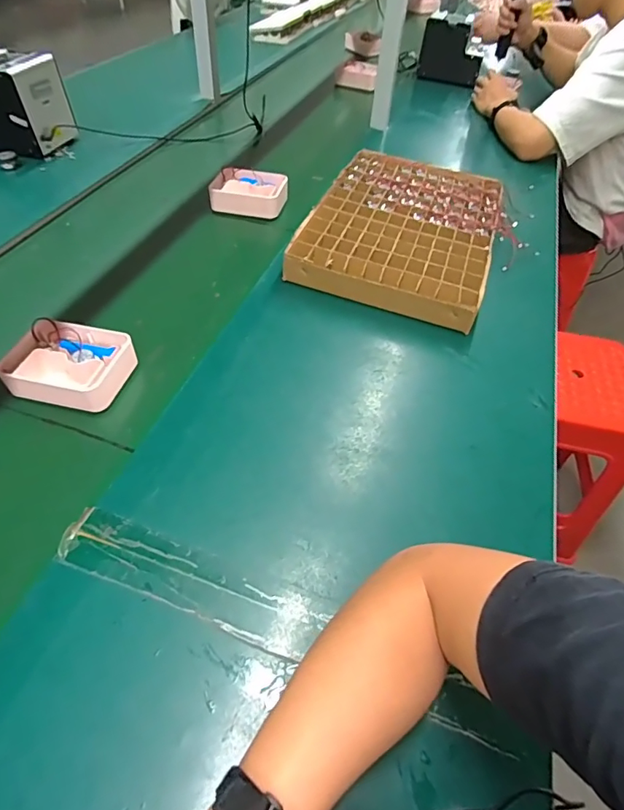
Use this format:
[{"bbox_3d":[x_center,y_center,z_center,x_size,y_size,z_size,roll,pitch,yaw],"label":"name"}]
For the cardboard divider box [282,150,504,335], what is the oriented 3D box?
[{"bbox_3d":[0.162,-0.301,0.789,0.301,0.046,0.419,18,52,12],"label":"cardboard divider box"}]

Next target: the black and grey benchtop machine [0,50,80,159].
[{"bbox_3d":[-0.591,-0.594,0.914,0.183,0.142,0.126,16,46,10],"label":"black and grey benchtop machine"}]

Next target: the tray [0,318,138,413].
[{"bbox_3d":[-0.290,-0.050,0.562,0.135,0.036,0.105,11,50,2],"label":"tray"}]

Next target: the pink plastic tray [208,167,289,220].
[{"bbox_3d":[-0.114,-0.386,0.848,0.134,0.043,0.097,12,50,2],"label":"pink plastic tray"}]

